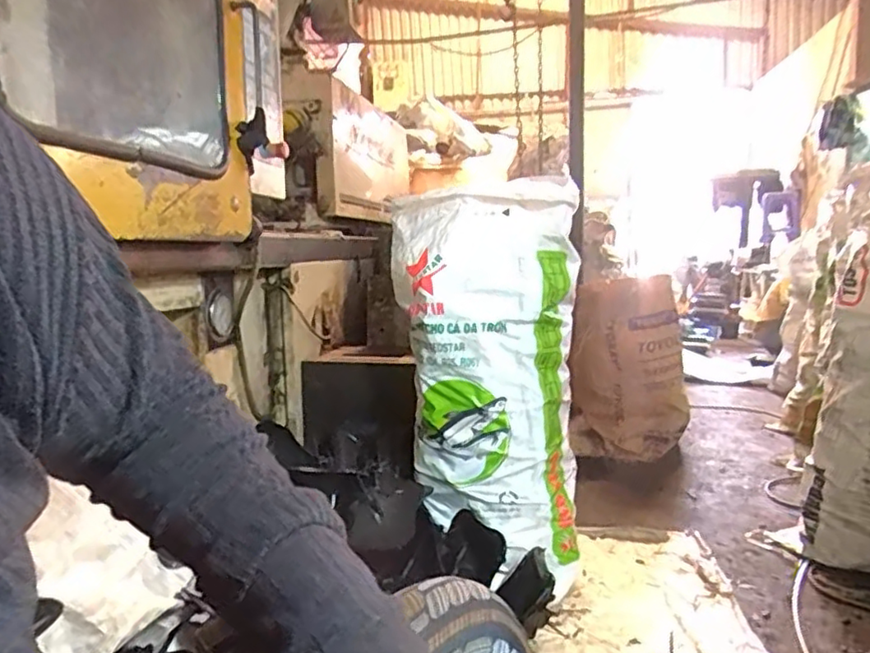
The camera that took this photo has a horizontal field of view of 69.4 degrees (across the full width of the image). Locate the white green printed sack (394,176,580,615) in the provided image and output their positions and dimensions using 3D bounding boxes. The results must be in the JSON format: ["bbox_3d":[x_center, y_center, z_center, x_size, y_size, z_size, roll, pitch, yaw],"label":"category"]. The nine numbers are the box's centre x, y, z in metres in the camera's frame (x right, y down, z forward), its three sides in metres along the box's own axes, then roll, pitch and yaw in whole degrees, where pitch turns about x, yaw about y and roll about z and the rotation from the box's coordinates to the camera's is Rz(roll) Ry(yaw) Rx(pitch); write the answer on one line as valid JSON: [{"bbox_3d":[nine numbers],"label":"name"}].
[{"bbox_3d":[0.104,0.103,1.399,0.408,0.779,0.239,-1,7,4],"label":"white green printed sack"}]

